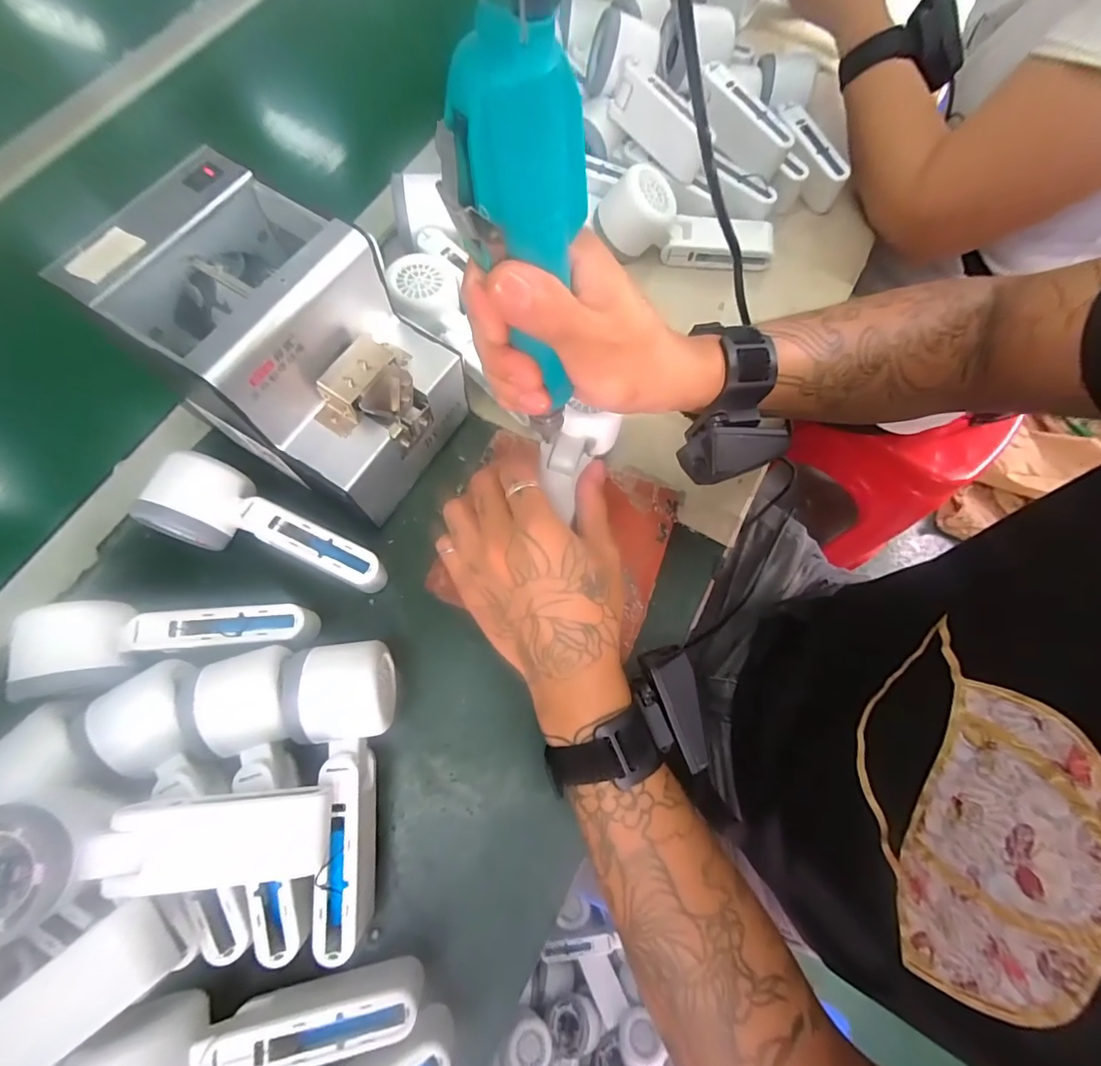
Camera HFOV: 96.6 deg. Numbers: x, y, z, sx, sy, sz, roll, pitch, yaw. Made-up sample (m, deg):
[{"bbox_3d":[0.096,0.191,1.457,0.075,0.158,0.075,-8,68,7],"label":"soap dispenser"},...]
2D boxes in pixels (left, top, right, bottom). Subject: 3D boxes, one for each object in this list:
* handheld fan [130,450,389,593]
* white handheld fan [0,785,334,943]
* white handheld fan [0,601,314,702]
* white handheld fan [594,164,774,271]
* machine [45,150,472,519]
[{"bbox_3d":[-0.187,-0.005,0.340,0.153,0.063,0.055,14,71,2],"label":"handheld fan"},{"bbox_3d":[-0.203,0.161,0.252,0.166,0.050,0.053,3,71,-16],"label":"white handheld fan"},{"bbox_3d":[-0.234,0.069,0.310,0.146,0.058,0.053,-4,71,-4],"label":"white handheld fan"},{"bbox_3d":[0.125,-0.286,0.448,0.163,0.063,0.053,3,71,-1],"label":"white handheld fan"},{"bbox_3d":[-0.163,-0.112,0.328,0.173,0.149,0.126,27,72,7],"label":"machine"}]

